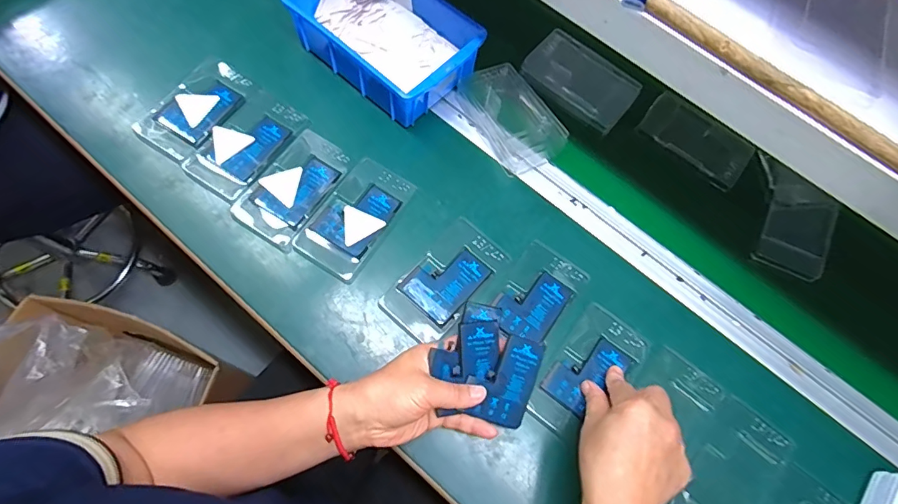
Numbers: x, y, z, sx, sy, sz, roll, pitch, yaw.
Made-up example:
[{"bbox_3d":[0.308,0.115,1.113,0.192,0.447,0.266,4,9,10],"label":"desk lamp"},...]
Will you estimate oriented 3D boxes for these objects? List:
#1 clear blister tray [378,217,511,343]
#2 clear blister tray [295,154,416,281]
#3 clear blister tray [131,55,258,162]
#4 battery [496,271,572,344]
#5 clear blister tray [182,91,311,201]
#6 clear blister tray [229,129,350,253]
[{"bbox_3d":[-0.002,0.028,0.466,0.069,0.004,0.127,42,70,11],"label":"clear blister tray"},{"bbox_3d":[-0.096,-0.037,0.482,0.073,0.004,0.128,34,75,8],"label":"clear blister tray"},{"bbox_3d":[-0.281,-0.162,0.514,0.075,0.009,0.123,37,70,9],"label":"clear blister tray"},{"bbox_3d":[0.084,0.053,0.461,0.055,0.005,0.078,39,69,5],"label":"battery"},{"bbox_3d":[-0.220,-0.119,0.508,0.076,0.016,0.128,36,70,9],"label":"clear blister tray"},{"bbox_3d":[-0.165,-0.070,0.490,0.070,0.007,0.124,33,69,8],"label":"clear blister tray"}]

